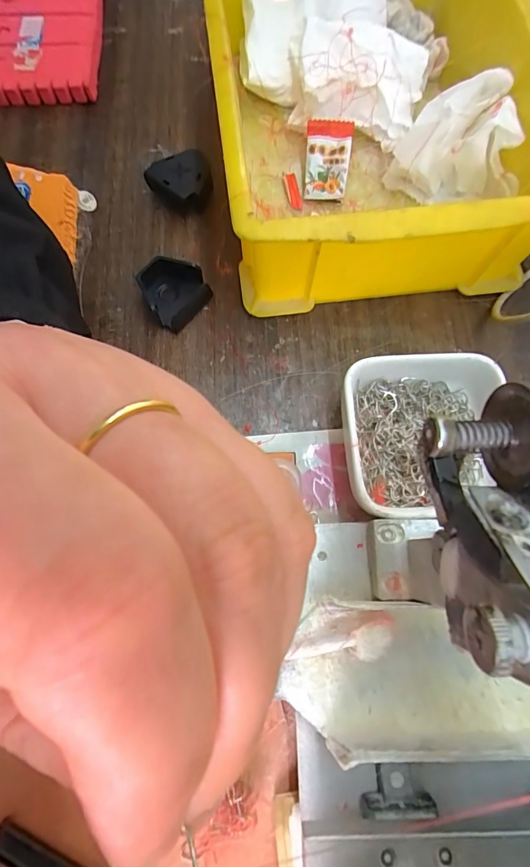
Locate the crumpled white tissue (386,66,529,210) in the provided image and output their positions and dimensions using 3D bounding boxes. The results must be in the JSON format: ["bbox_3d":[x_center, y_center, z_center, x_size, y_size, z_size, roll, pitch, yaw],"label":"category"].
[{"bbox_3d":[0.113,-0.176,0.243,0.063,0.048,0.053,14,75,4],"label":"crumpled white tissue"}]

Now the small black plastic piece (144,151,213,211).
[{"bbox_3d":[-0.053,-0.165,0.266,0.035,0.021,0.033,0,74,0],"label":"small black plastic piece"}]

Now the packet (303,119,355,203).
[{"bbox_3d":[0.040,-0.177,0.265,0.028,0.005,0.048,6,100,5],"label":"packet"}]

